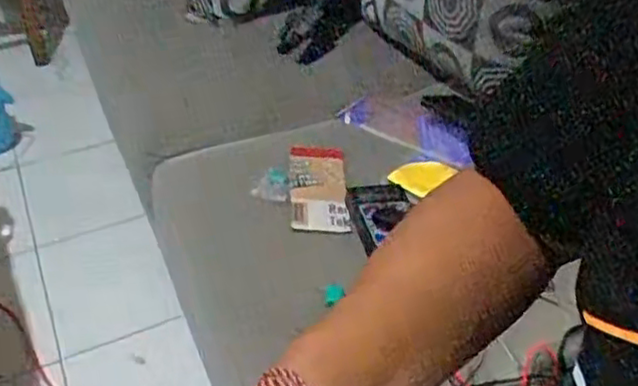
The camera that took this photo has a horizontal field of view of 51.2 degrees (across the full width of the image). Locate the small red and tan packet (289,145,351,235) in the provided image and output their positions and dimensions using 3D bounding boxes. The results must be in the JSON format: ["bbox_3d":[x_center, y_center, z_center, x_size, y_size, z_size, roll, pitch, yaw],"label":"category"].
[{"bbox_3d":[-0.001,-0.009,0.826,0.068,0.022,0.148,-2,41,-2],"label":"small red and tan packet"}]

